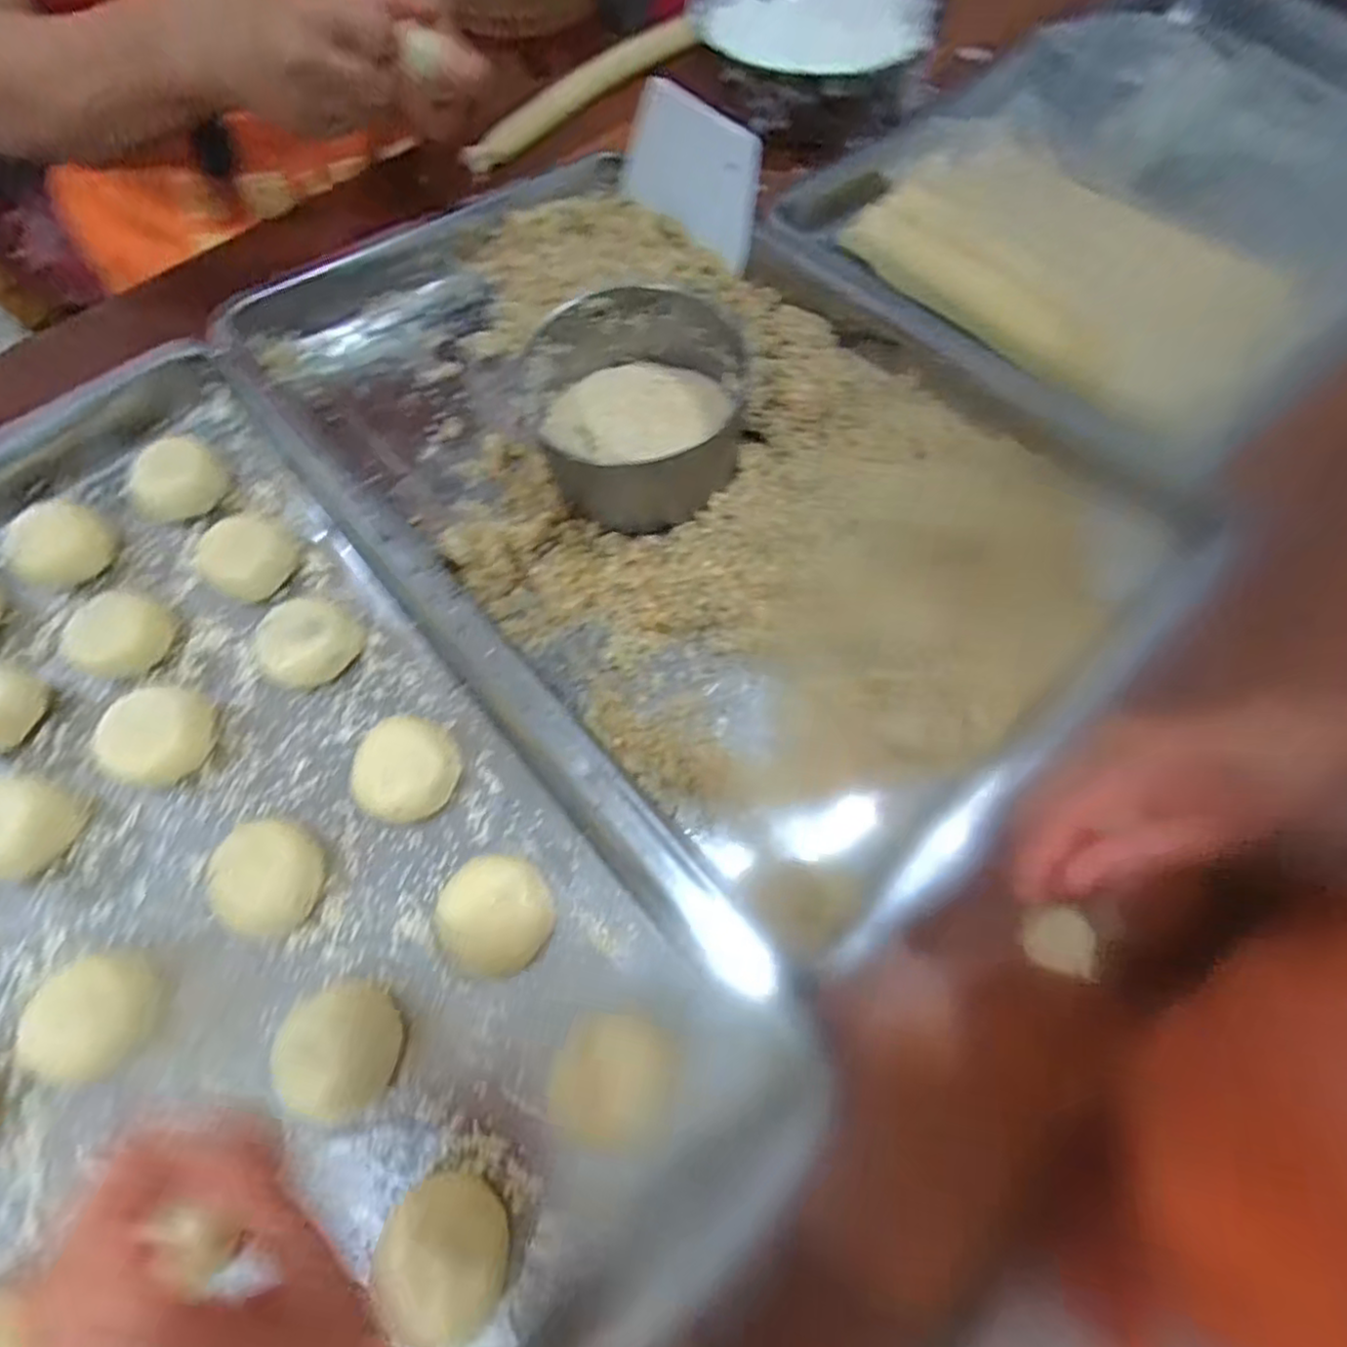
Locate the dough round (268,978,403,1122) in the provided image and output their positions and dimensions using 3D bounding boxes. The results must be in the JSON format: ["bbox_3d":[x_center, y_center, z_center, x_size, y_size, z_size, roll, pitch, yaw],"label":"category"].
[{"bbox_3d":[-0.146,0.162,0.295,0.046,0.031,0.052,-17,66,-7],"label":"dough round"}]

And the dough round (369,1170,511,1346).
[{"bbox_3d":[-0.090,0.227,0.266,0.051,0.037,0.047,29,69,13],"label":"dough round"}]

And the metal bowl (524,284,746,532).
[{"bbox_3d":[-0.026,-0.170,0.436,0.141,0.068,0.125,0,65,0],"label":"metal bowl"}]

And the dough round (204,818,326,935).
[{"bbox_3d":[-0.196,0.098,0.331,0.043,0.028,0.048,23,68,11],"label":"dough round"}]

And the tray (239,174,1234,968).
[{"bbox_3d":[-0.004,-0.168,0.466,0.364,0.066,0.606,-41,71,-16],"label":"tray"}]

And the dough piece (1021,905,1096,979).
[{"bbox_3d":[0.198,0.137,0.350,0.032,0.004,0.030,6,73,25],"label":"dough piece"}]

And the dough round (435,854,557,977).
[{"bbox_3d":[-0.085,0.115,0.325,0.051,0.015,0.051,0,65,0],"label":"dough round"}]

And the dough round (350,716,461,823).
[{"bbox_3d":[-0.138,0.050,0.355,0.052,0.025,0.052,0,65,0],"label":"dough round"}]

